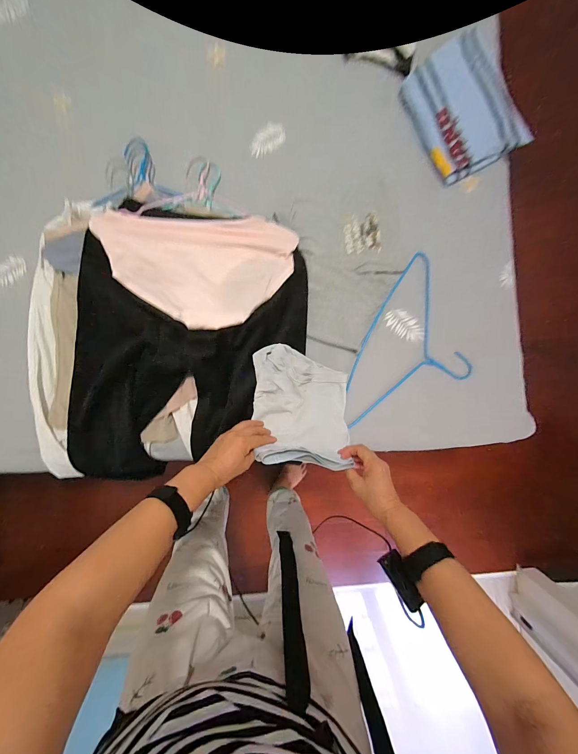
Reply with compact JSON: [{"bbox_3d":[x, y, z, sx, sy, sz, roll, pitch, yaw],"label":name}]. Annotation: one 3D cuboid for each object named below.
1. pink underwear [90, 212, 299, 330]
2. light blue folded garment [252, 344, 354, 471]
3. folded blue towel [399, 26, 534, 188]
[{"bbox_3d":[-0.178,-0.217,0.597,0.375,0.023,0.228,-2,89,-4],"label":"pink underwear"},{"bbox_3d":[0.027,0.048,0.538,0.183,0.129,0.208,1,89,-3],"label":"light blue folded garment"},{"bbox_3d":[0.378,-0.581,0.628,0.204,0.033,0.263,-25,90,0],"label":"folded blue towel"}]

